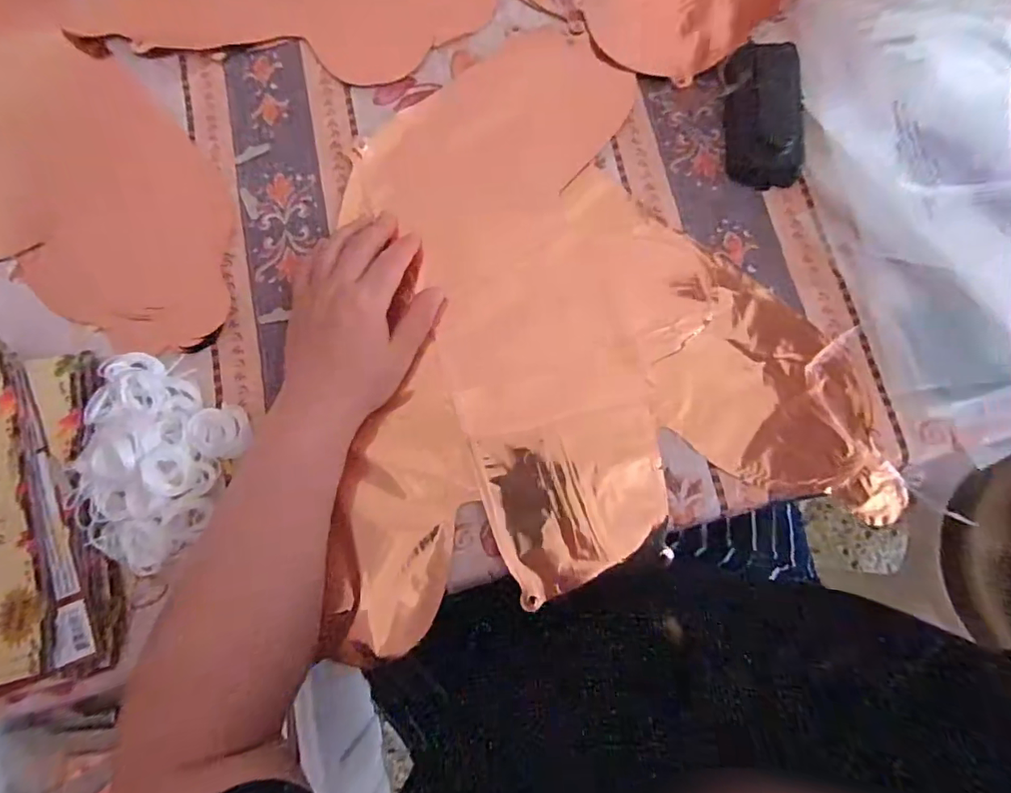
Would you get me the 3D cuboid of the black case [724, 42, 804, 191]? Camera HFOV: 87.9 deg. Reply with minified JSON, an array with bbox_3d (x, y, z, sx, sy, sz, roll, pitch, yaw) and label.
[{"bbox_3d":[0.190,-0.210,0.387,0.050,0.018,0.112,0,79,1],"label":"black case"}]

